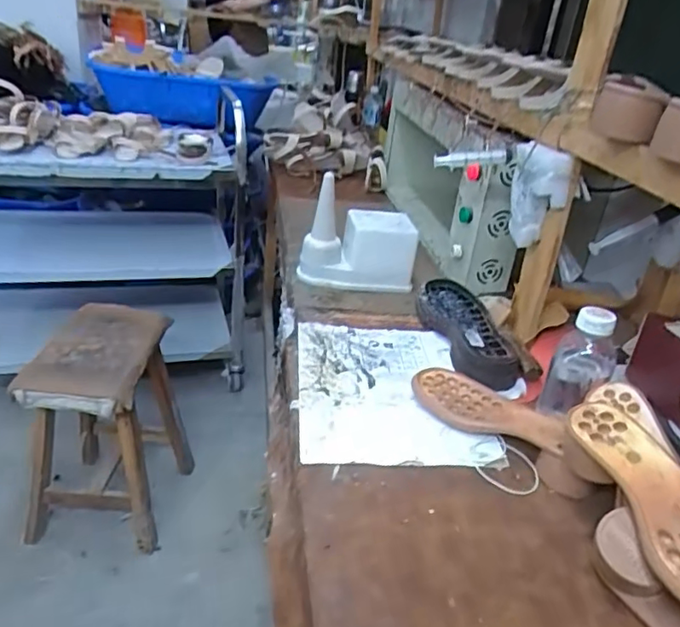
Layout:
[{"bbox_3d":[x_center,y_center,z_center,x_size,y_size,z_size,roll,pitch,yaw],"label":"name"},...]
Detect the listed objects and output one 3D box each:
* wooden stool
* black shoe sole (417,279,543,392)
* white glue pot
[{"bbox_3d":[-0.532,0.268,1.351,0.304,0.488,0.351,6,28,-3],"label":"wooden stool"},{"bbox_3d":[0.200,0.019,0.882,0.111,0.033,0.259,1,29,-12],"label":"black shoe sole"},{"bbox_3d":[0.031,-0.135,1.028,0.208,0.156,0.105,2,29,5],"label":"white glue pot"}]

